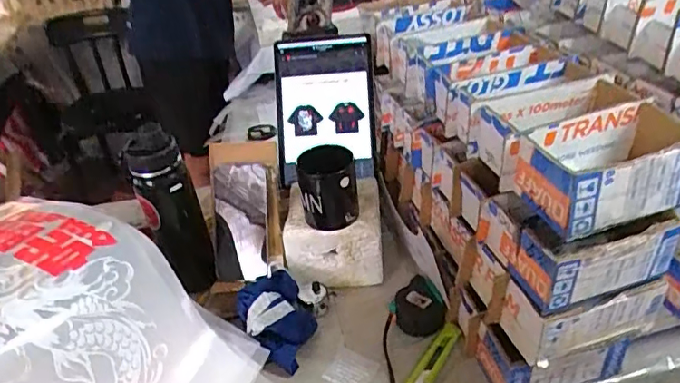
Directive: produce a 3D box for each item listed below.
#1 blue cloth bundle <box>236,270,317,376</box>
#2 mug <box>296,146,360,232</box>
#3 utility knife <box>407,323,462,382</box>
[{"bbox_3d":[-0.086,0.174,0.730,0.087,0.070,0.130,-16,37,-16],"label":"blue cloth bundle"},{"bbox_3d":[-0.019,-0.010,0.770,0.079,0.103,0.079,-8,35,-3],"label":"mug"},{"bbox_3d":[0.113,0.224,0.679,0.028,0.019,0.146,19,42,30],"label":"utility knife"}]

